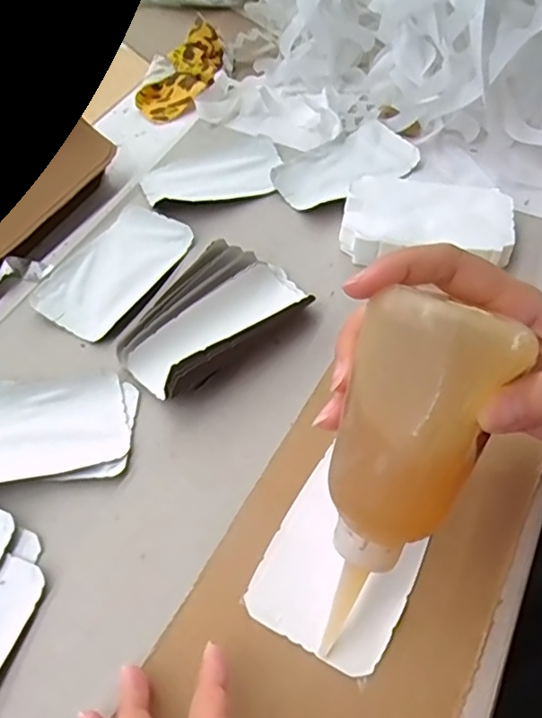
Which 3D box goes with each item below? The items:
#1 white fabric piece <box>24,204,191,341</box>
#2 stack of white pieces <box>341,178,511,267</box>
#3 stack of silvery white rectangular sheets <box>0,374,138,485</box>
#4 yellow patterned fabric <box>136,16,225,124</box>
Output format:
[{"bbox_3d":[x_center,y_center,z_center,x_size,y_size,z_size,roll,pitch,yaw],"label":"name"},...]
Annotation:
[{"bbox_3d":[-0.117,-0.068,0.415,0.068,0.011,0.116,28,61,20],"label":"white fabric piece"},{"bbox_3d":[0.113,-0.100,0.414,0.117,0.024,0.067,7,56,7],"label":"stack of white pieces"},{"bbox_3d":[-0.145,0.043,0.334,0.120,0.013,0.076,-3,55,0],"label":"stack of silvery white rectangular sheets"},{"bbox_3d":[-0.088,-0.276,0.547,0.065,0.022,0.114,20,73,16],"label":"yellow patterned fabric"}]

